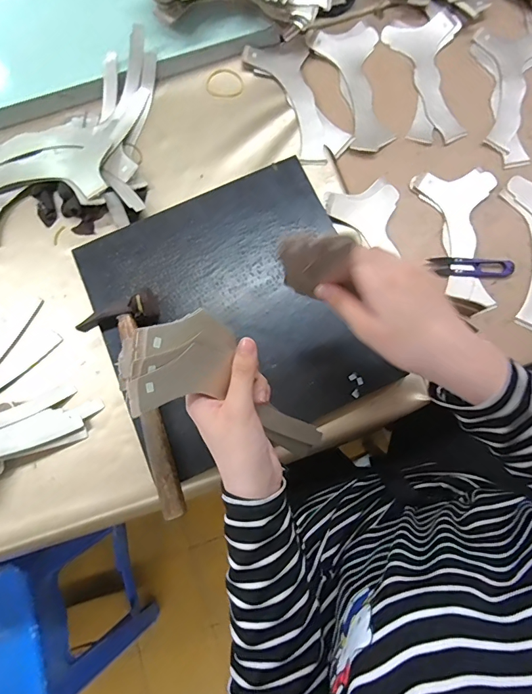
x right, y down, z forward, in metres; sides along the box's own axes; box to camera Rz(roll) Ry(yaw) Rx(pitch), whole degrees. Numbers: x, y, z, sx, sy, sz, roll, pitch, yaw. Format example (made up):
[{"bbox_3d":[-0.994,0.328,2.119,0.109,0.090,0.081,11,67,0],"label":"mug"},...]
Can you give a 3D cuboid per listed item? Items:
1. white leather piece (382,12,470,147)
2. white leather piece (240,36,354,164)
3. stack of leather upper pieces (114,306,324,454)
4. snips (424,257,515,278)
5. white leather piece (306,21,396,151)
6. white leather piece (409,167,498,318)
[{"bbox_3d":[0.217,-0.361,0.564,0.094,0.013,0.185,-3,79,0],"label":"white leather piece"},{"bbox_3d":[0.044,-0.328,0.556,0.087,0.007,0.180,-20,79,-3],"label":"white leather piece"},{"bbox_3d":[-0.026,0.041,0.355,0.195,0.026,0.087,35,79,-32],"label":"stack of leather upper pieces"},{"bbox_3d":[0.247,-0.097,0.506,0.096,0.010,0.024,2,79,1],"label":"snips"},{"bbox_3d":[0.122,-0.345,0.565,0.089,0.011,0.186,-11,80,-4],"label":"white leather piece"},{"bbox_3d":[0.247,-0.133,0.516,0.096,0.004,0.183,-8,79,-1],"label":"white leather piece"}]

